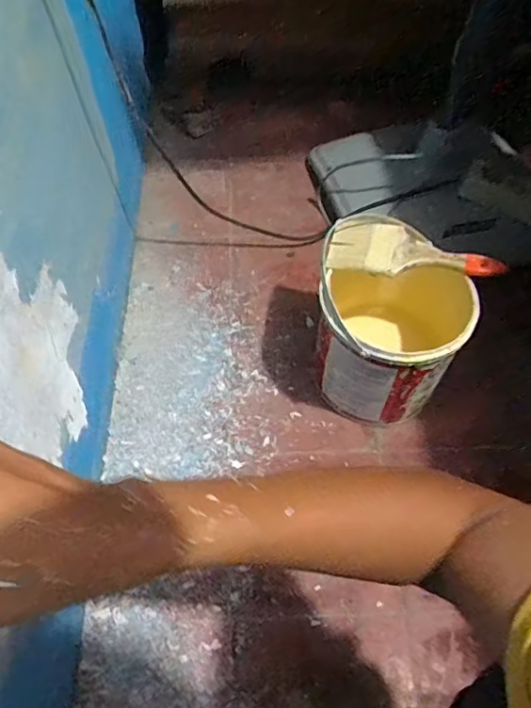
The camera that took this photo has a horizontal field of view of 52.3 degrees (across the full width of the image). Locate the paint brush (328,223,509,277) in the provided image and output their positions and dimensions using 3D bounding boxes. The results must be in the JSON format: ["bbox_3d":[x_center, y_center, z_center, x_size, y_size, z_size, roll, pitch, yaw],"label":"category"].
[{"bbox_3d":[0.184,-0.129,0.685,0.207,0.041,0.071,4,59,3],"label":"paint brush"}]

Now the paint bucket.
[{"bbox_3d":[0.159,-0.030,0.731,0.192,0.225,0.184,0,58,0],"label":"paint bucket"}]

